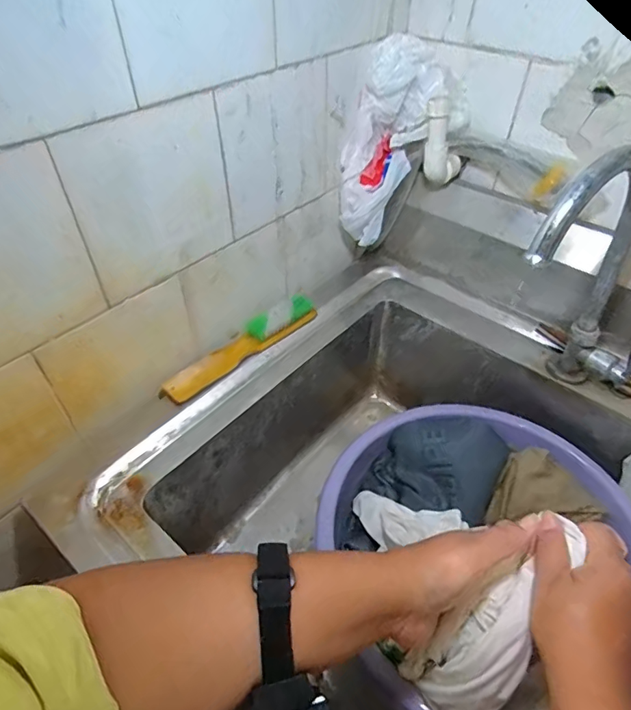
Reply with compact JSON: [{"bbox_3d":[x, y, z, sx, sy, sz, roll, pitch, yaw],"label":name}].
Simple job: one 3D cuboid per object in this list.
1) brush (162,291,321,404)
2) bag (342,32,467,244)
[{"bbox_3d":[-0.083,-0.011,0.550,0.040,0.030,0.209,35,55,30],"label":"brush"},{"bbox_3d":[0.088,-0.242,0.567,0.111,0.223,0.087,-5,39,-44],"label":"bag"}]

